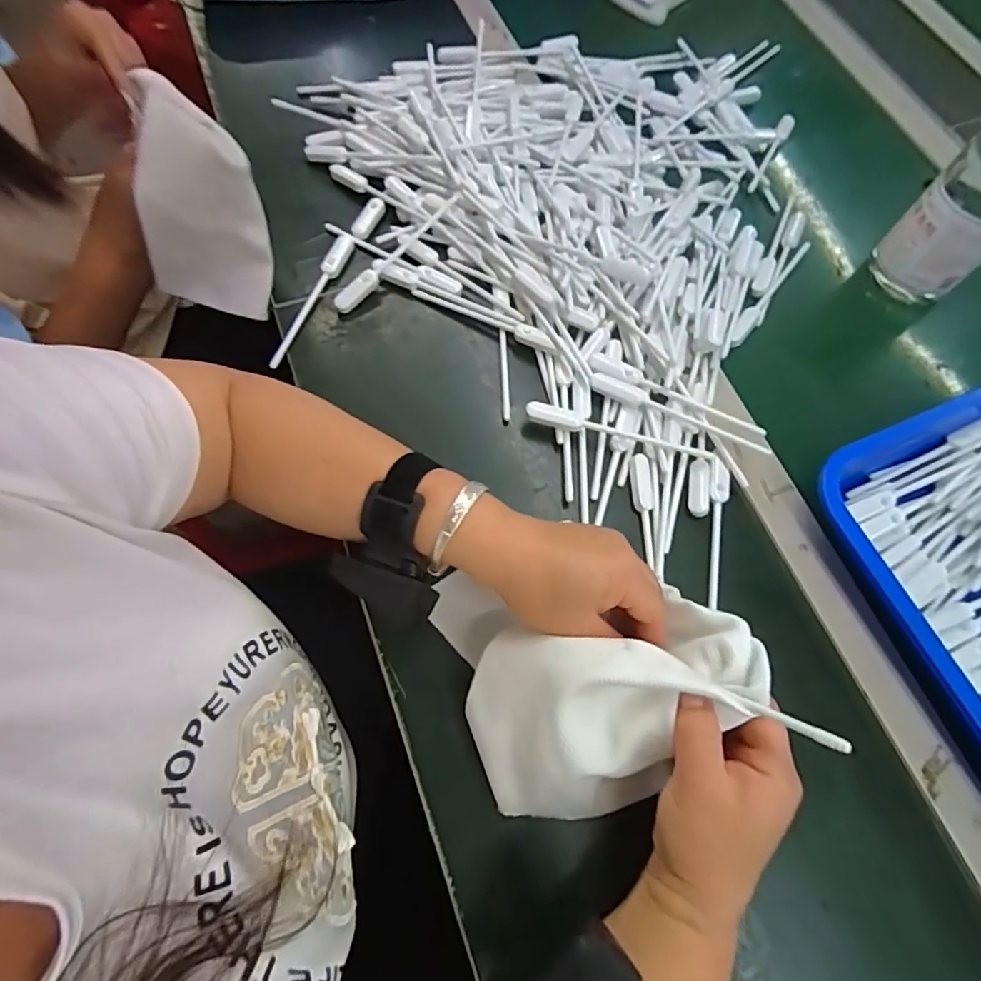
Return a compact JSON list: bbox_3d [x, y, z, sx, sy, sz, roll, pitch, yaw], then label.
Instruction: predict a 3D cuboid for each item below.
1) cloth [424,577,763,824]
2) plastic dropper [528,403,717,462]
[{"bbox_3d":[0.050,0.121,0.317,0.174,0.094,0.131,7,69,0],"label":"cloth"},{"bbox_3d":[0.098,-0.045,0.418,0.142,0.013,0.014,13,69,3],"label":"plastic dropper"}]

